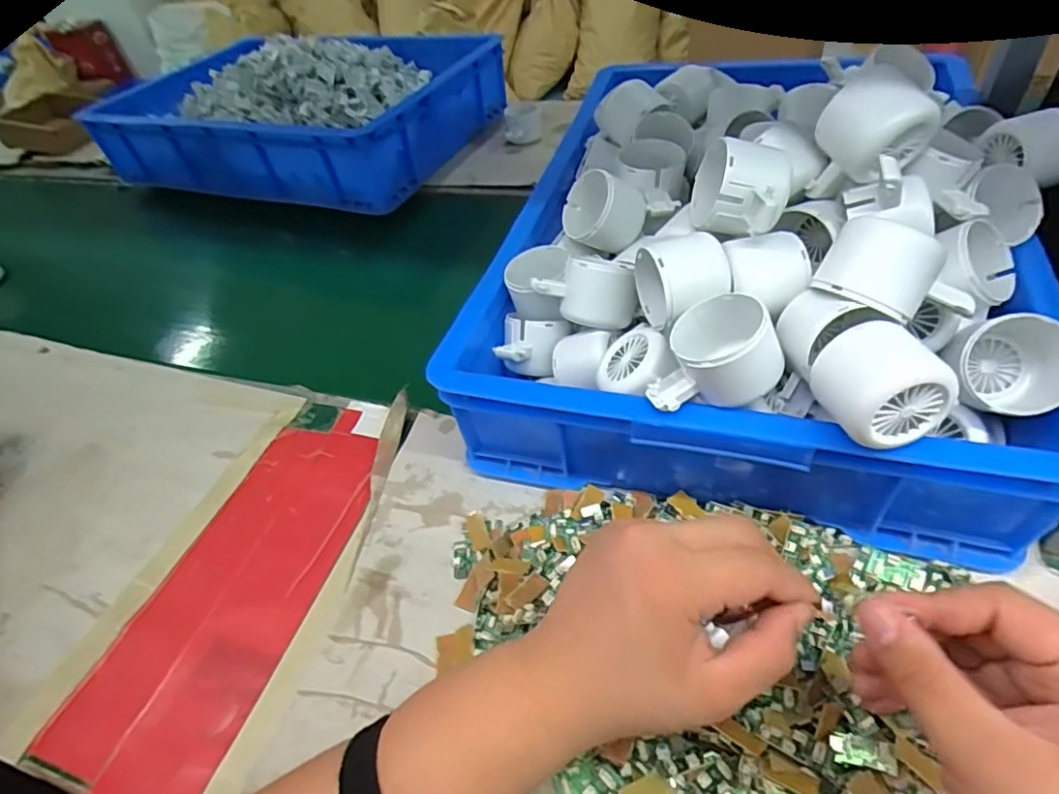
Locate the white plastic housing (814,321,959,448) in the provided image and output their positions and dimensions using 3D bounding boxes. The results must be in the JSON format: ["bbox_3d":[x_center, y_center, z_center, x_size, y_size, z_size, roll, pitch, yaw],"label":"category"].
[{"bbox_3d":[0.189,-0.007,0.315,0.055,0.042,0.060,-22,48,-11],"label":"white plastic housing"}]

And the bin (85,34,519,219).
[{"bbox_3d":[-0.363,-0.491,0.958,0.570,0.142,0.458,9,50,17],"label":"bin"}]

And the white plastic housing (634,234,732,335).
[{"bbox_3d":[0.103,-0.074,0.384,0.051,0.057,0.062,-12,47,-2],"label":"white plastic housing"}]

